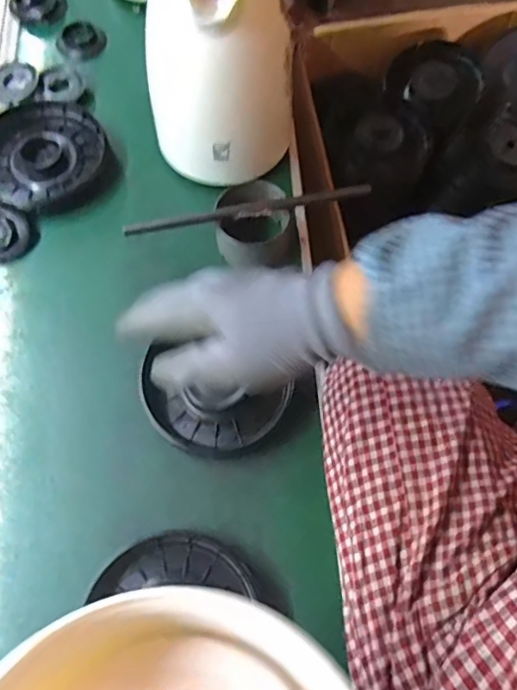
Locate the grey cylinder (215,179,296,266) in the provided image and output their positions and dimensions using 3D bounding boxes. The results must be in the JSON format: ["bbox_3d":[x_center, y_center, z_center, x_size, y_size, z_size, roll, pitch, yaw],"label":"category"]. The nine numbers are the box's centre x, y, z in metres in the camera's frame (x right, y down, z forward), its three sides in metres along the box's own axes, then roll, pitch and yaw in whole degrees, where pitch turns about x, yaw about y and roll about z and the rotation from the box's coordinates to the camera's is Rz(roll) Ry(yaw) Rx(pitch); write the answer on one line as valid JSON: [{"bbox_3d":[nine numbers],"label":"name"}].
[{"bbox_3d":[-0.001,-0.115,0.525,0.078,0.051,0.079,0,68,1],"label":"grey cylinder"}]

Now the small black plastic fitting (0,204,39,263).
[{"bbox_3d":[-0.261,-0.114,0.540,0.061,0.021,0.058,0,68,1],"label":"small black plastic fitting"}]

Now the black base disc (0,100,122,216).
[{"bbox_3d":[-0.231,-0.204,0.575,0.134,0.026,0.137,0,68,1],"label":"black base disc"}]

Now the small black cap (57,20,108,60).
[{"bbox_3d":[-0.215,-0.371,0.647,0.057,0.014,0.047,-23,69,-8],"label":"small black cap"}]

